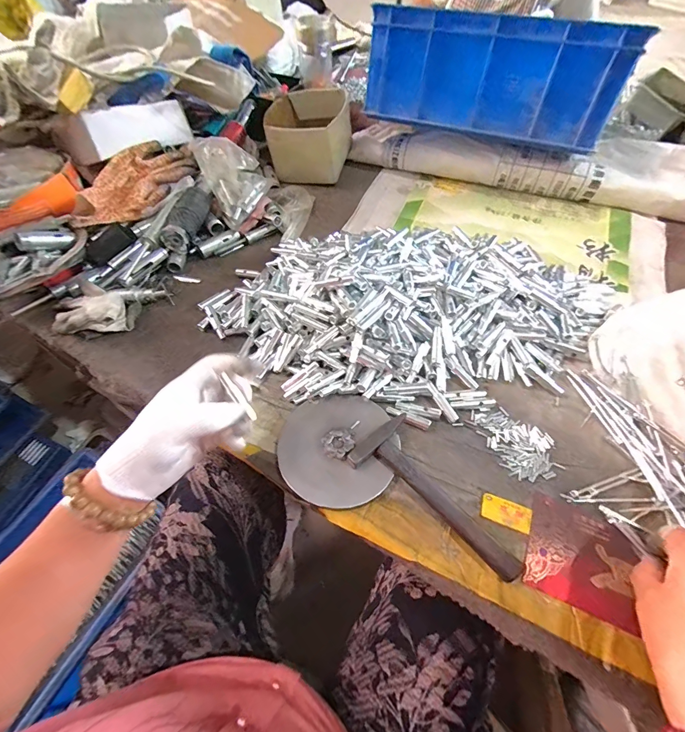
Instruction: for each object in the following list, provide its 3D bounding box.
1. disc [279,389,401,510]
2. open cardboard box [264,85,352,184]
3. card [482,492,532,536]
[{"bbox_3d":[-0.004,0.085,0.378,0.121,0.009,0.123,0,54,0],"label":"disc"},{"bbox_3d":[-0.064,-0.448,0.696,0.151,0.091,0.176,-2,57,1],"label":"open cardboard box"},{"bbox_3d":[0.158,0.141,0.343,0.045,0.004,0.025,18,59,14],"label":"card"}]

